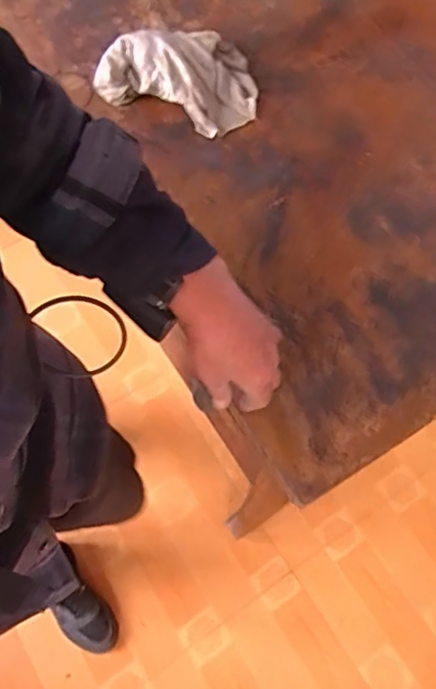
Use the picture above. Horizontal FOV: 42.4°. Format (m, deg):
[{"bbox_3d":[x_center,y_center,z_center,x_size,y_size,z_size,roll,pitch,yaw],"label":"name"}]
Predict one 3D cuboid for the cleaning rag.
[{"bbox_3d":[-0.054,-0.388,0.804,0.220,0.063,0.152,5,65,0],"label":"cleaning rag"}]

